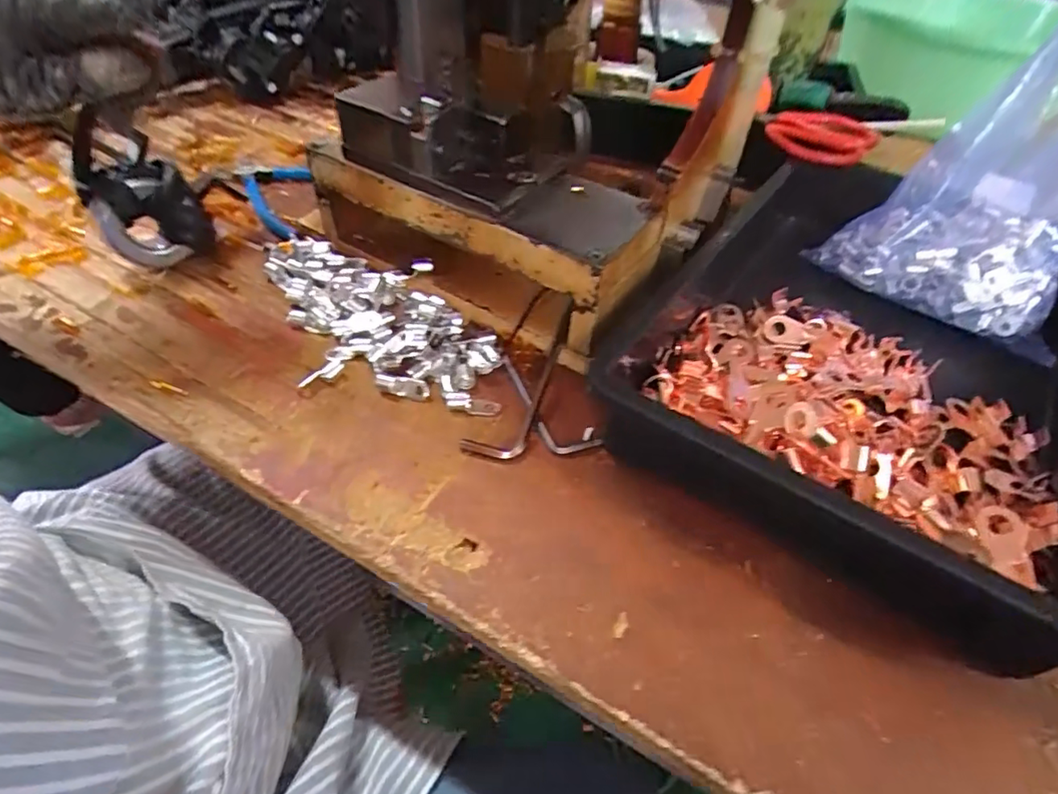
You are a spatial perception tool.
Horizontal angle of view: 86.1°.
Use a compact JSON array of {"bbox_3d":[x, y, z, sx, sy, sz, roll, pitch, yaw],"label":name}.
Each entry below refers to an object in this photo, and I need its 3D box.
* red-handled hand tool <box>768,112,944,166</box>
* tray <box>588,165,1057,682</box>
[{"bbox_3d":[0.269,-0.224,0.471,0.163,0.027,0.060,-20,52,-20],"label":"red-handled hand tool"},{"bbox_3d":[0.218,-0.028,0.353,0.251,0.064,0.330,30,53,22],"label":"tray"}]

